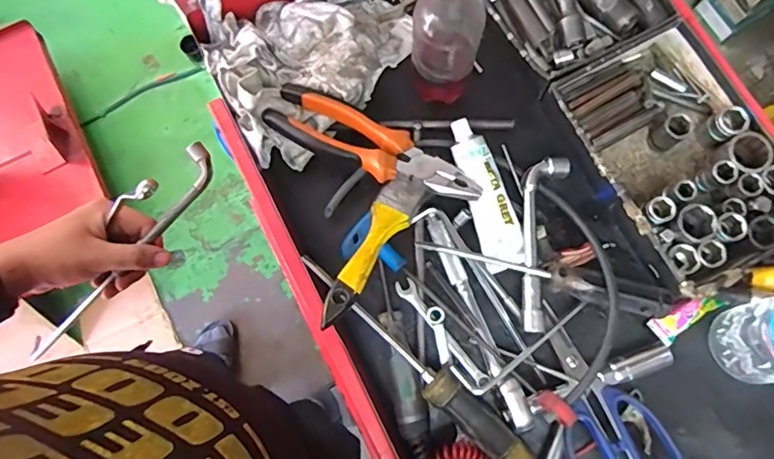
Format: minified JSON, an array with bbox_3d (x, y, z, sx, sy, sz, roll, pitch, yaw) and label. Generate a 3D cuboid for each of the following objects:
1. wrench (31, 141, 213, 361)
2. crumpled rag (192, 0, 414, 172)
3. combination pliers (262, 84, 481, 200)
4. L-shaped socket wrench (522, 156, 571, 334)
[{"bbox_3d":[-0.252,0.028,0.477,0.277,0.021,0.031,-43,80,12],"label":"wrench"},{"bbox_3d":[-0.067,-0.173,0.474,0.191,0.050,0.185,-29,79,-5],"label":"crumpled rag"},{"bbox_3d":[-0.012,-0.072,0.438,0.191,0.021,0.048,27,80,6],"label":"combination pliers"},{"bbox_3d":[0.129,0.010,0.439,0.035,0.021,0.155,11,79,4],"label":"L-shaped socket wrench"}]

